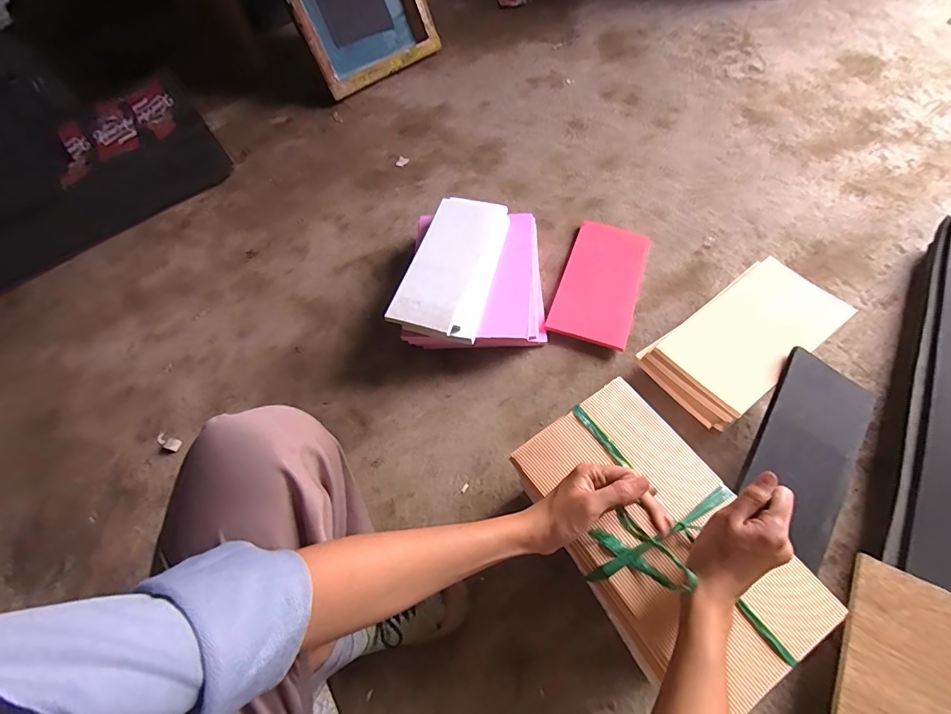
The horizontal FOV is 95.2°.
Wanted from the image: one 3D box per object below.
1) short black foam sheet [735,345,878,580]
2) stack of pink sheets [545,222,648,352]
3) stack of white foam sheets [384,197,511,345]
[{"bbox_3d":[0.475,0.136,0.620,0.168,0.019,0.266,31,79,-7],"label":"short black foam sheet"},{"bbox_3d":[0.245,-0.145,0.839,0.141,0.022,0.277,18,64,13],"label":"stack of pink sheets"},{"bbox_3d":[-0.037,-0.168,0.762,0.147,0.027,0.287,16,67,3],"label":"stack of white foam sheets"}]

